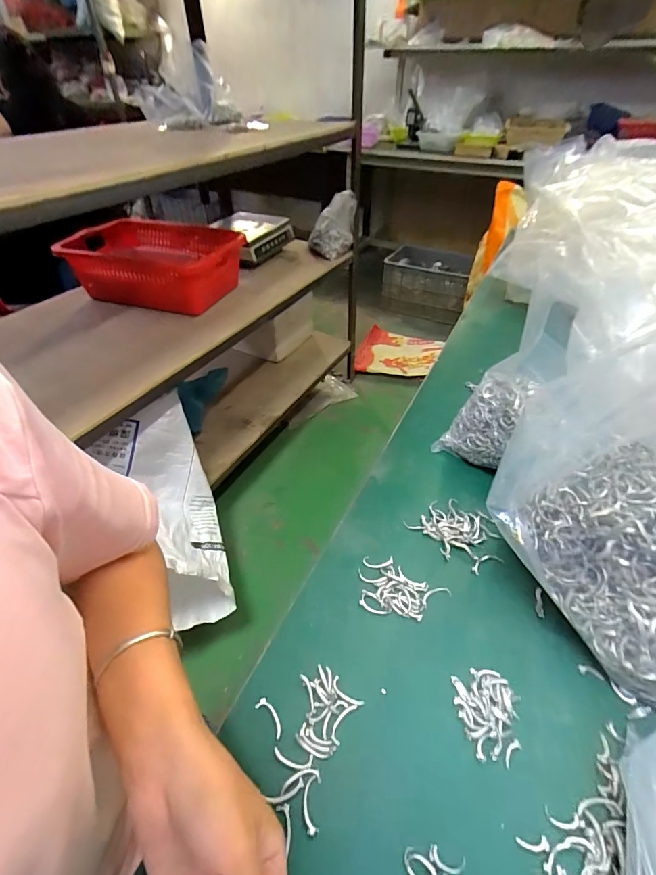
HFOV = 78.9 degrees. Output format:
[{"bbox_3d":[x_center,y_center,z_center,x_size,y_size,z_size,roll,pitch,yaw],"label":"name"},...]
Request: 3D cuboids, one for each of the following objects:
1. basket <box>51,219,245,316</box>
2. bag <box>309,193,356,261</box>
[{"bbox_3d":[-0.527,-0.528,1.220,0.524,0.152,0.303,13,44,14],"label":"basket"},{"bbox_3d":[0.014,-0.751,1.418,0.162,0.177,0.200,0,43,1],"label":"bag"}]

